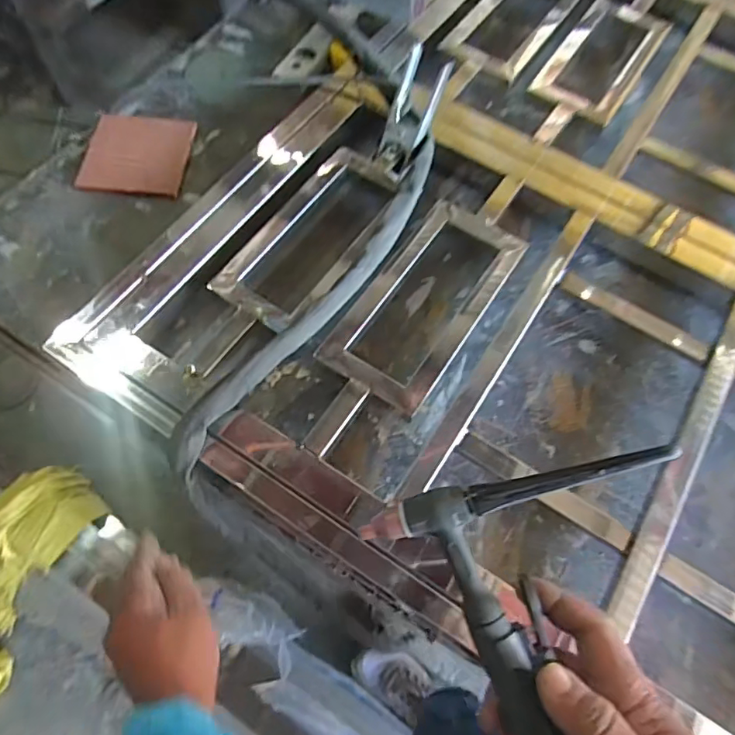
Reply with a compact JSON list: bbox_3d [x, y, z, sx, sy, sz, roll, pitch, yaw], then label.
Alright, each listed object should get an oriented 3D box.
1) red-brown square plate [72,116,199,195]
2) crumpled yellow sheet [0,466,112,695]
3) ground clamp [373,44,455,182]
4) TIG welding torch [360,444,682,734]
[{"bbox_3d":[-0.324,-0.303,0.763,0.134,0.010,0.141,7,68,-7],"label":"red-brown square plate"},{"bbox_3d":[-0.730,0.427,1.084,0.190,0.125,0.465,25,89,12],"label":"crumpled yellow sheet"},{"bbox_3d":[0.058,-0.322,0.695,0.067,0.154,0.048,37,39,16],"label":"ground clamp"},{"bbox_3d":[0.103,0.163,0.268,0.153,0.047,0.222,-13,75,-6],"label":"TIG welding torch"}]

